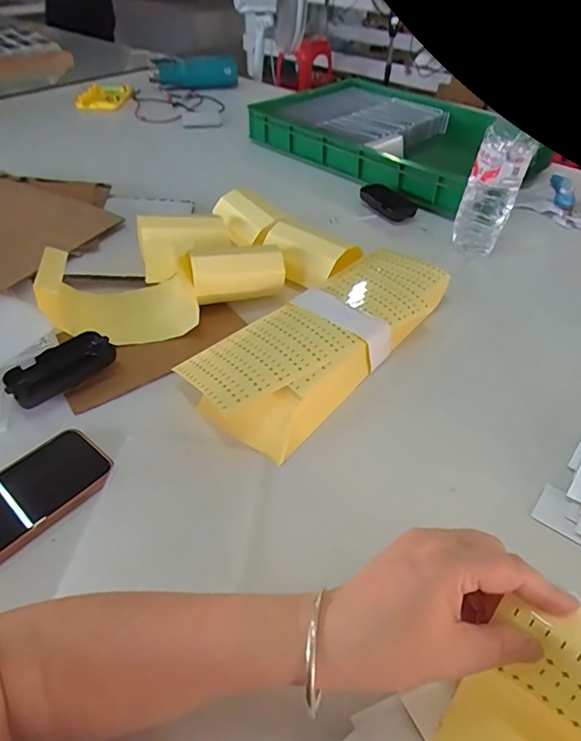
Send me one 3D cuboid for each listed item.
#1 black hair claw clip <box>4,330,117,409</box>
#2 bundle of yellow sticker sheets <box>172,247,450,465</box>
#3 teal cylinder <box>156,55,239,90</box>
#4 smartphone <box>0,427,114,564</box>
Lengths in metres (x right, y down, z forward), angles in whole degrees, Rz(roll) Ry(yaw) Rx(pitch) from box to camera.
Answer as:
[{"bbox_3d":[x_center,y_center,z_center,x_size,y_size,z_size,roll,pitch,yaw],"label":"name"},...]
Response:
[{"bbox_3d":[-0.249,-0.002,0.536,0.052,0.030,0.113,30,51,27],"label":"black hair claw clip"},{"bbox_3d":[0.046,-0.052,0.581,0.155,0.039,0.359,32,52,29],"label":"bundle of yellow sticker sheets"},{"bbox_3d":[-0.259,-0.838,1.392,0.224,0.070,0.078,-17,46,-18],"label":"teal cylinder"},{"bbox_3d":[-0.236,0.111,0.427,0.079,0.009,0.152,32,52,29],"label":"smartphone"}]

